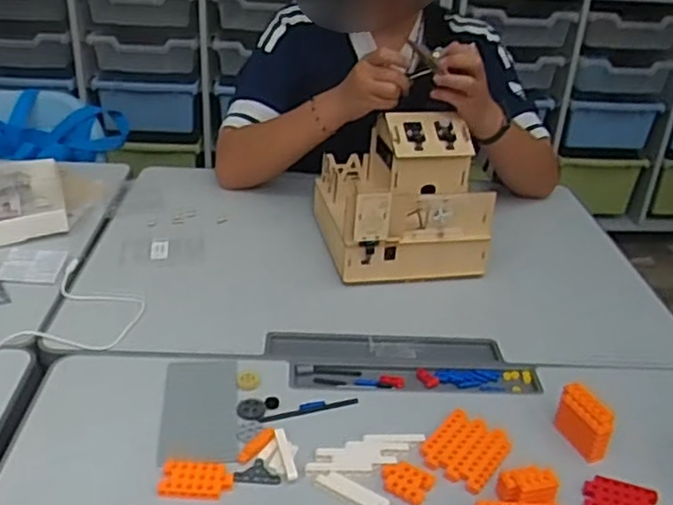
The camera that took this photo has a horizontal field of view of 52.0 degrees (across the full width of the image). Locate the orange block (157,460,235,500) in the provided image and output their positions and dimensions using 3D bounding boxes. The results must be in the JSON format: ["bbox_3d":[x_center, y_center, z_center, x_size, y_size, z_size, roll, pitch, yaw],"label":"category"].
[{"bbox_3d":[-0.109,0.178,0.540,0.056,0.004,0.036,4,29,0],"label":"orange block"}]

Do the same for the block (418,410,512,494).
[{"bbox_3d":[0.109,0.163,0.580,0.061,0.008,0.071,22,34,30],"label":"block"}]

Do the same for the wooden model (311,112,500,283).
[{"bbox_3d":[0.077,-0.077,0.856,0.174,0.159,0.184,-4,30,-12],"label":"wooden model"}]

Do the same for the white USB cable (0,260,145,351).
[{"bbox_3d":[-0.301,0.081,0.678,0.141,0.006,0.239,17,32,23],"label":"white USB cable"}]

